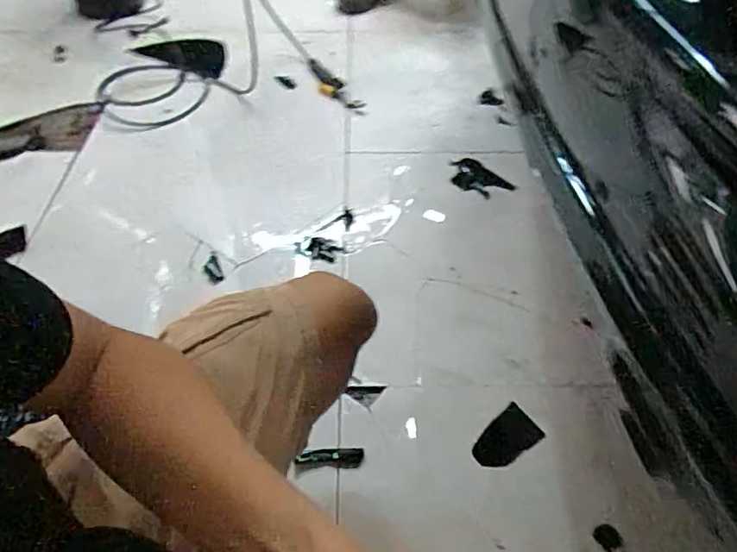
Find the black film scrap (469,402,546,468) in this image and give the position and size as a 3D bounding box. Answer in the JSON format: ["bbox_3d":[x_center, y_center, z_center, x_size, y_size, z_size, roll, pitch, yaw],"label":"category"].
[{"bbox_3d":[0.197,0.235,0.799,0.106,0.004,0.061,-31,59,-25],"label":"black film scrap"}]

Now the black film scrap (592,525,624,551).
[{"bbox_3d":[0.305,0.333,0.707,0.029,0.004,0.032,-34,59,-16],"label":"black film scrap"}]

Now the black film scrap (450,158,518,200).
[{"bbox_3d":[0.224,-0.212,1.191,0.110,0.021,0.141,-27,54,-22],"label":"black film scrap"}]

